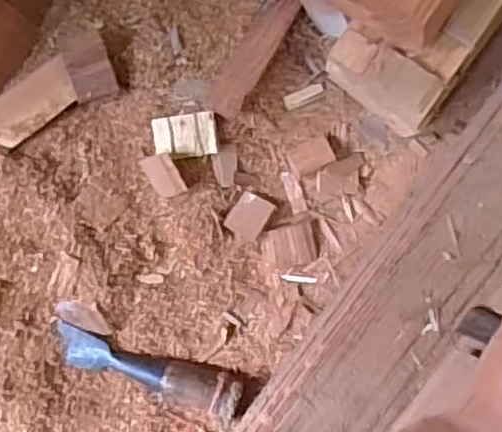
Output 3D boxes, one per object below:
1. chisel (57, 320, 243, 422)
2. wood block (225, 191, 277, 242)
[{"bbox_3d":[-0.109,0.163,0.714,0.196,0.035,0.051,16,90,6],"label":"chisel"},{"bbox_3d":[-0.001,0.000,0.704,0.037,0.017,0.045,32,88,-9],"label":"wood block"}]

